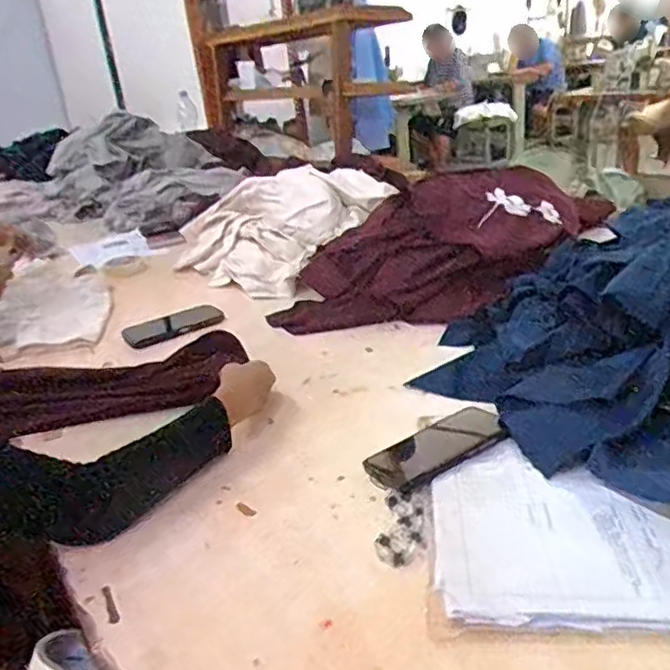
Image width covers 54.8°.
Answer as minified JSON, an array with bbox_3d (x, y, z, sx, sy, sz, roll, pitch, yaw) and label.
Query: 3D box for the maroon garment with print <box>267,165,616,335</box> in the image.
[{"bbox_3d":[0.213,-0.188,1.211,0.362,0.169,0.669,15,32,40],"label":"maroon garment with print"}]

